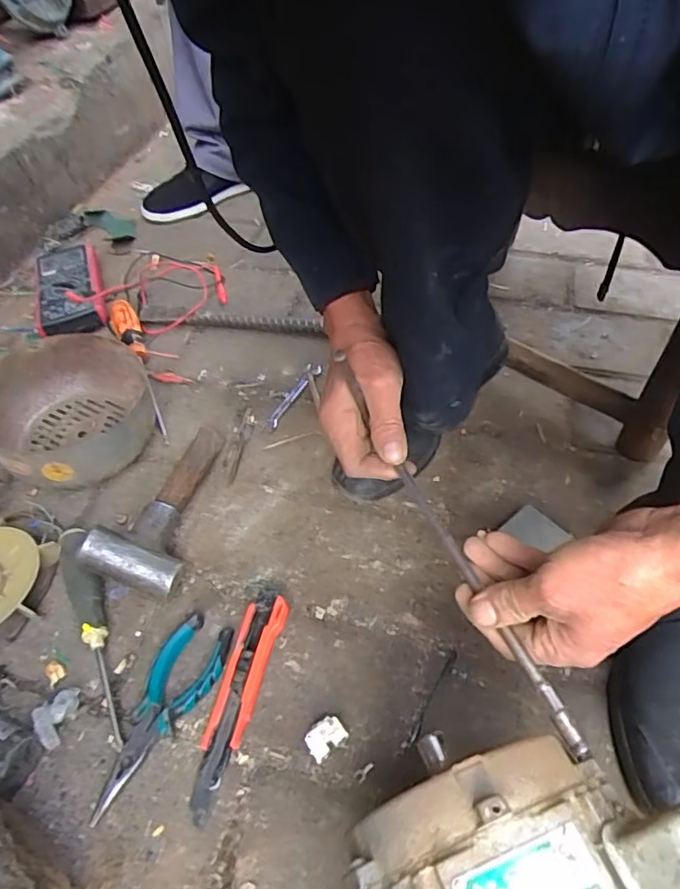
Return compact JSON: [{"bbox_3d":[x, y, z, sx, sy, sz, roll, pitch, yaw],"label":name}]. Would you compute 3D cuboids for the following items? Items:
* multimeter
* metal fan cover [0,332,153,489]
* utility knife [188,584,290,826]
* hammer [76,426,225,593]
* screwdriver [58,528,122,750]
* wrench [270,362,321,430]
[{"bbox_3d":[-0.386,-0.220,0.830,0.094,0.043,0.198,-17,52,-12],"label":"multimeter"},{"bbox_3d":[-0.297,-0.032,0.649,0.174,0.077,0.182,-25,53,-17],"label":"metal fan cover"},{"bbox_3d":[-0.084,0.203,0.477,0.033,0.020,0.178,12,51,12],"label":"utility knife"},{"bbox_3d":[-0.180,0.052,0.583,0.088,0.062,0.196,5,50,6],"label":"hammer"},{"bbox_3d":[-0.217,0.157,0.510,0.033,0.034,0.204,-24,53,-17],"label":"screwdriver"},{"bbox_3d":[-0.057,-0.059,0.700,0.020,0.008,0.110,22,54,19],"label":"wrench"}]

